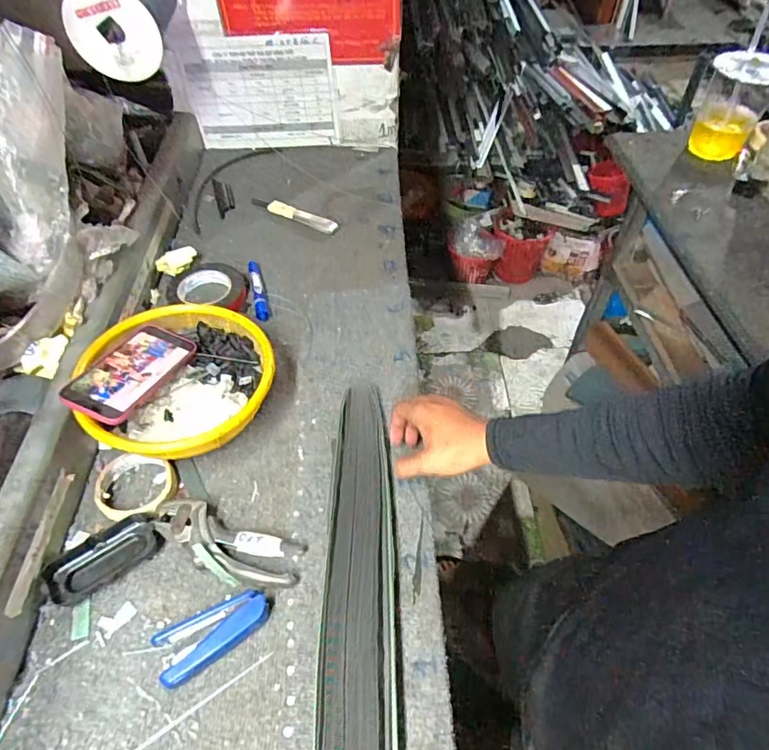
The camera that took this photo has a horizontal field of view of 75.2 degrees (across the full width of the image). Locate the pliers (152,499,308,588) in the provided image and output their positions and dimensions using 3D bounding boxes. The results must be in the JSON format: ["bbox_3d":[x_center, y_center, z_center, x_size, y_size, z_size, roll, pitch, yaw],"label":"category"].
[{"bbox_3d":[-0.178,0.187,0.553,0.173,0.022,0.061,17,54,11],"label":"pliers"}]

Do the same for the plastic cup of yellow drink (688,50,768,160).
[{"bbox_3d":[0.598,-0.465,0.857,0.101,0.143,0.108,1,53,-1],"label":"plastic cup of yellow drink"}]

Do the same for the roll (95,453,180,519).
[{"bbox_3d":[-0.294,0.132,0.591,0.089,0.016,0.083,1,53,-1],"label":"roll"}]

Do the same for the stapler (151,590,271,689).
[{"bbox_3d":[-0.172,0.255,0.503,0.110,0.020,0.053,-30,59,-22],"label":"stapler"}]

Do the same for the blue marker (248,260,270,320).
[{"bbox_3d":[-0.202,-0.136,0.803,0.019,0.018,0.125,-11,54,-10],"label":"blue marker"}]

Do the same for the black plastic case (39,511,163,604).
[{"bbox_3d":[-0.307,0.200,0.549,0.116,0.020,0.055,-34,61,-24],"label":"black plastic case"}]

